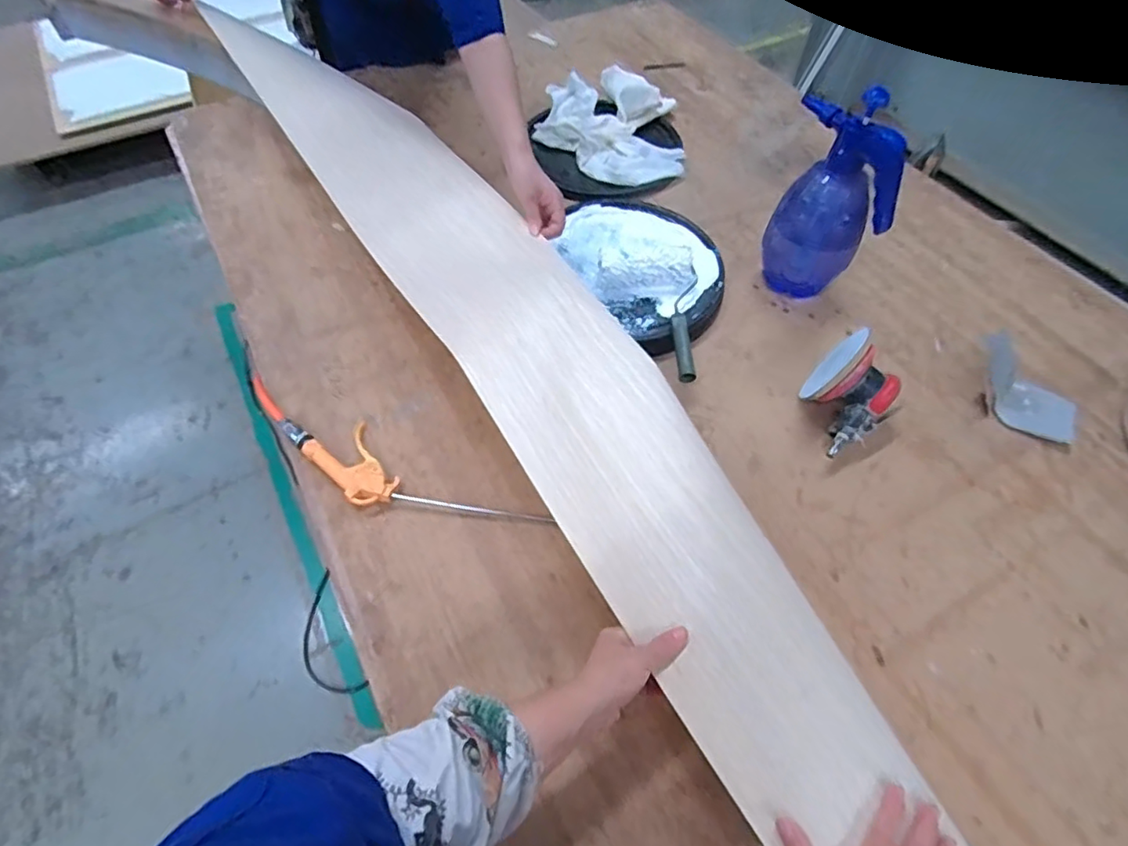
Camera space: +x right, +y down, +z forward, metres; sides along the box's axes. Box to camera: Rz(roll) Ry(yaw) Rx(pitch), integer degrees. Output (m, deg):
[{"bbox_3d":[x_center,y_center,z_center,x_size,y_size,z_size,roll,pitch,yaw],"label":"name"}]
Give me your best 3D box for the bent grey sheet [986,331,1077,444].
[{"bbox_3d":[0.609,-0.043,0.756,0.090,0.046,0.148,-36,64,-23],"label":"bent grey sheet"}]

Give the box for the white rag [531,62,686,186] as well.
[{"bbox_3d":[0.087,-0.552,1.057,0.274,0.084,0.252,6,56,2],"label":"white rag"}]

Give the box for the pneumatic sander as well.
[{"bbox_3d":[0.351,-0.041,0.715,0.134,0.096,0.109,-33,63,-21],"label":"pneumatic sander"}]

